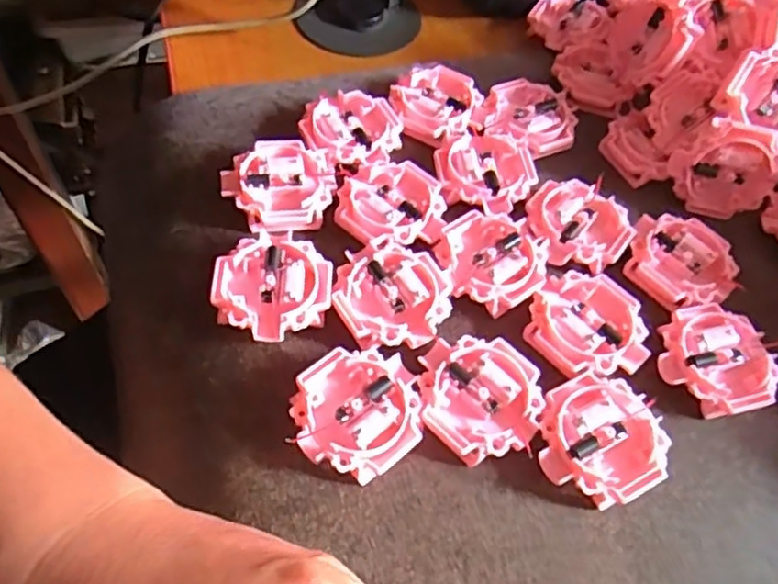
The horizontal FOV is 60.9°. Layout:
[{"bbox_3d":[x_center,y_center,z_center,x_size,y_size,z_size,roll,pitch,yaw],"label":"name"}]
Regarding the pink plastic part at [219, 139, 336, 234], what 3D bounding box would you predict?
[{"bbox_3d":[-0.055,-0.052,0.336,0.053,0.017,0.050,3,58,-5],"label":"pink plastic part"}]

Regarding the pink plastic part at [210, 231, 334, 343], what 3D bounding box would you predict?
[{"bbox_3d":[-0.053,0.000,0.304,0.052,0.018,0.050,3,58,-5],"label":"pink plastic part"}]

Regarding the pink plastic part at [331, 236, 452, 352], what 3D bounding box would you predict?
[{"bbox_3d":[0.001,0.001,0.307,0.051,0.012,0.054,3,58,-5],"label":"pink plastic part"}]

